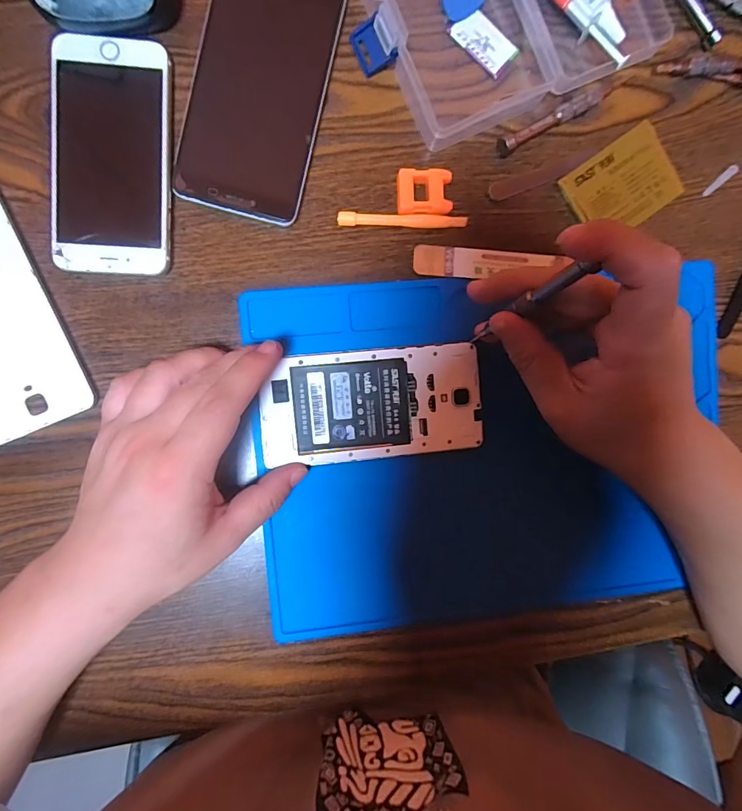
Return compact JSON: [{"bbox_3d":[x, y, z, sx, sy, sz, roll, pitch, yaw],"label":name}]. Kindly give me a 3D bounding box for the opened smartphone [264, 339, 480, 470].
[{"bbox_3d":[0.001,-0.001,0.269,0.139,0.006,0.069,-5,94,-5],"label":"opened smartphone"}]

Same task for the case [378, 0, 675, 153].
[{"bbox_3d":[0.082,-0.263,0.259,0.175,0.021,0.155,-32,96,-3],"label":"case"}]

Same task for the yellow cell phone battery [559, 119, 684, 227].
[{"bbox_3d":[0.169,-0.147,0.282,0.073,0.006,0.054,-35,96,-3],"label":"yellow cell phone battery"}]

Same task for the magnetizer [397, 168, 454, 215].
[{"bbox_3d":[0.034,-0.135,0.267,0.034,0.012,0.027,-4,94,-5],"label":"magnetizer"}]

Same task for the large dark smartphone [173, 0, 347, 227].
[{"bbox_3d":[-0.066,-0.191,0.255,0.075,0.011,0.146,13,92,-6],"label":"large dark smartphone"}]

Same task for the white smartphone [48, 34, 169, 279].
[{"bbox_3d":[-0.154,-0.147,0.250,0.066,0.009,0.133,1,93,-5],"label":"white smartphone"}]

